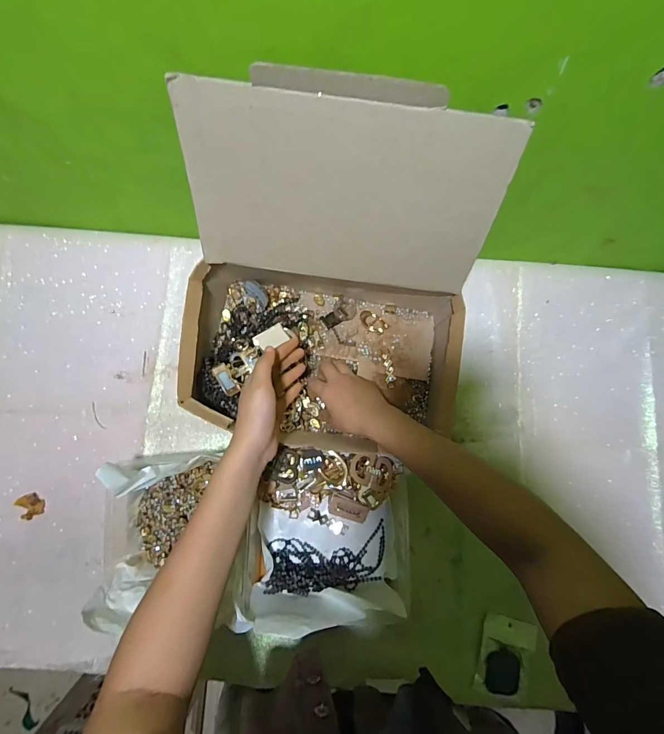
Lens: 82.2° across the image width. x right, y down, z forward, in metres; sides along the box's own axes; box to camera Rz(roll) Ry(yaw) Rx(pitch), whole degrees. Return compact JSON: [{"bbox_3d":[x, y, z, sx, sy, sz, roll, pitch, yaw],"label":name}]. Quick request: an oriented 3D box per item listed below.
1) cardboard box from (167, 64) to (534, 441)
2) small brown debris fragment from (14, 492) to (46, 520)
[{"bbox_3d":[-0.008,-0.075,0.424,0.324,0.280,0.269,7,80,1],"label":"cardboard box"},{"bbox_3d":[-0.417,0.193,0.526,0.034,0.004,0.033,-23,81,-4],"label":"small brown debris fragment"}]

